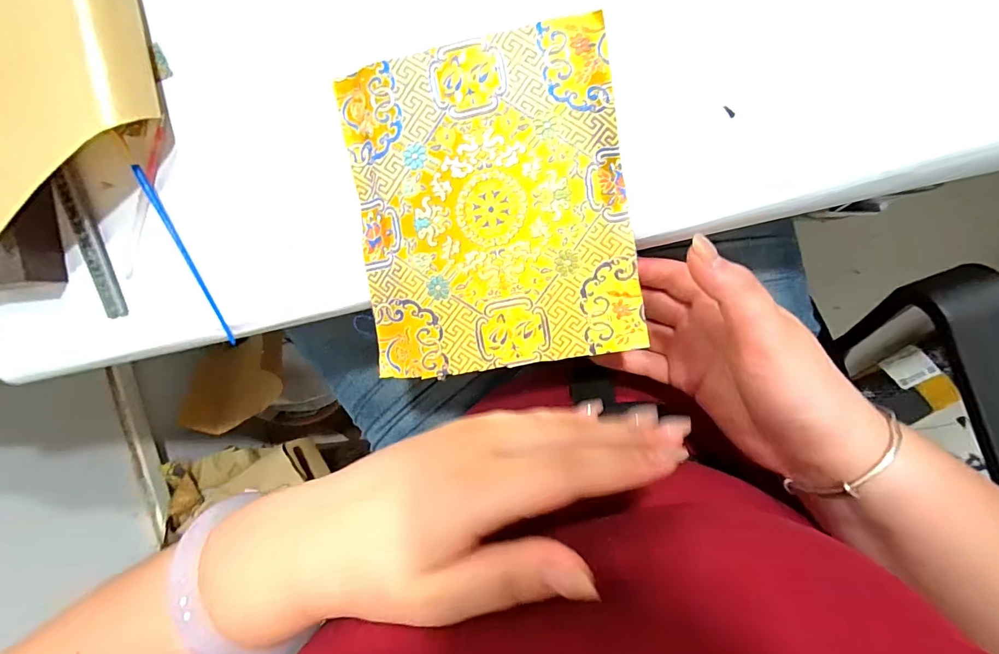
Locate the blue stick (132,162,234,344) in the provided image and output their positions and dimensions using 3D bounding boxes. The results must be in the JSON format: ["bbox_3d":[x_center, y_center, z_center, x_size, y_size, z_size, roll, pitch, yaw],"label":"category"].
[{"bbox_3d":[-0.202,-0.045,0.271,0.004,0.007,0.123,-24,93,7],"label":"blue stick"}]

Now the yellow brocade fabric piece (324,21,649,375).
[{"bbox_3d":[-0.007,-0.069,0.250,0.158,0.007,0.185,-9,95,6],"label":"yellow brocade fabric piece"}]

